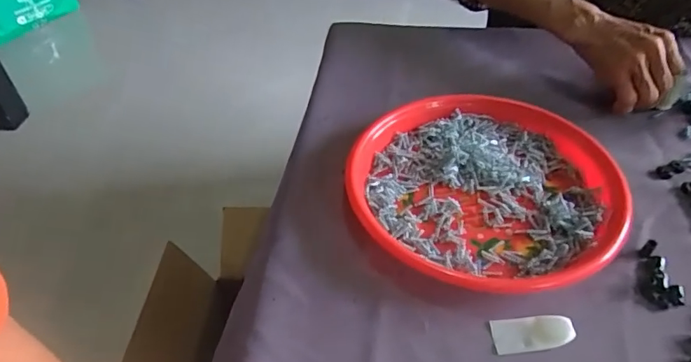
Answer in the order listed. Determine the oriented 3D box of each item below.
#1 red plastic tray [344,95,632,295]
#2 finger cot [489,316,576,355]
[{"bbox_3d":[0.125,0.001,0.447,0.231,0.031,0.230,33,55,31],"label":"red plastic tray"},{"bbox_3d":[0.134,0.107,0.349,0.054,0.008,0.026,-3,45,1],"label":"finger cot"}]

